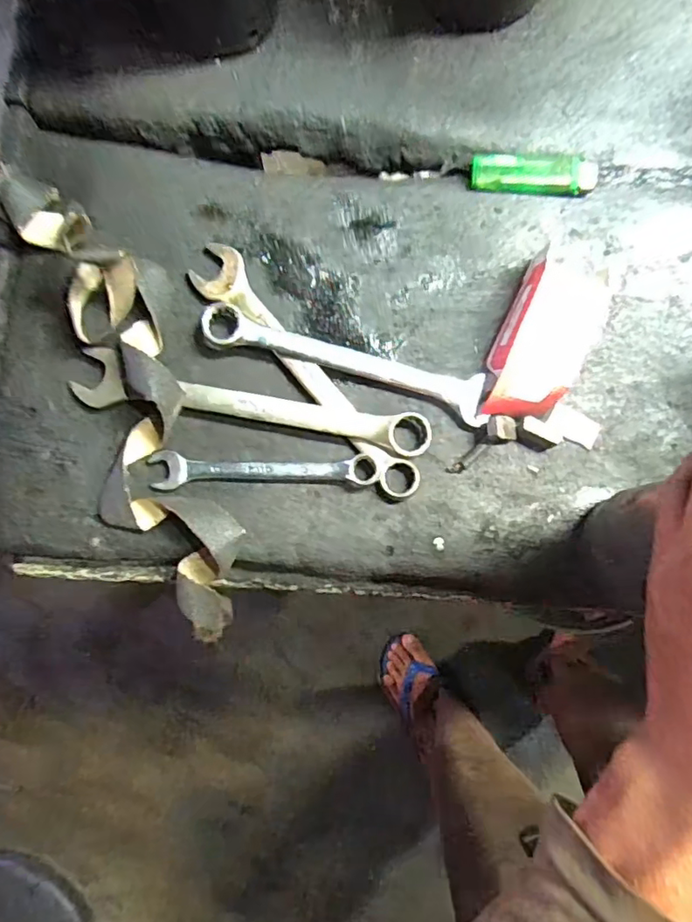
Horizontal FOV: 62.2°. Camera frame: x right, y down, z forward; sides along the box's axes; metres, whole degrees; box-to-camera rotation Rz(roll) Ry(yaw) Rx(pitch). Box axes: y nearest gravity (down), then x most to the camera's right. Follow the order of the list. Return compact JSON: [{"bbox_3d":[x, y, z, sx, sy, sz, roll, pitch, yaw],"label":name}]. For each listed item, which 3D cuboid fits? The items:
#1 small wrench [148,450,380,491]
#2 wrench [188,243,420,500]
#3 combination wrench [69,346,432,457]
[{"bbox_3d":[-0.052,0.006,0.365,0.144,0.013,0.023,0,88,-2],"label":"small wrench"},{"bbox_3d":[-0.027,-0.055,0.367,0.035,0.012,0.200,-39,90,-2],"label":"wrench"},{"bbox_3d":[-0.058,-0.032,0.362,0.222,0.016,0.035,12,88,-1],"label":"combination wrench"}]

